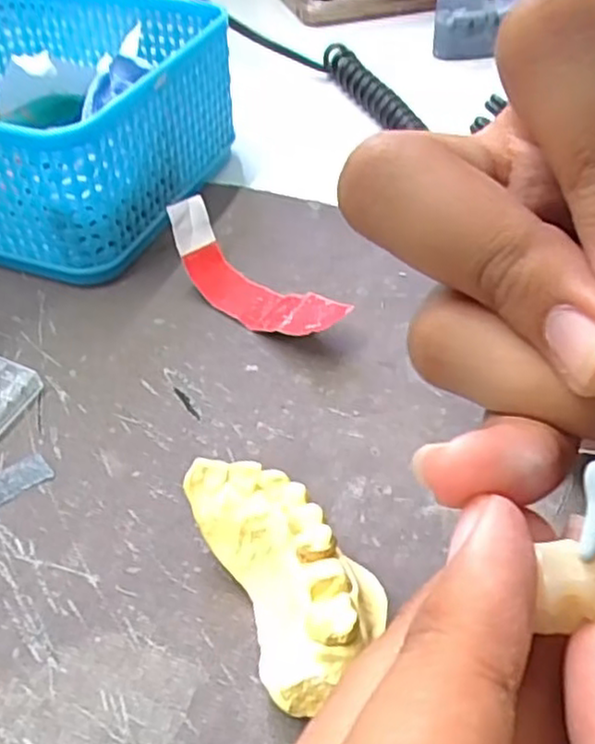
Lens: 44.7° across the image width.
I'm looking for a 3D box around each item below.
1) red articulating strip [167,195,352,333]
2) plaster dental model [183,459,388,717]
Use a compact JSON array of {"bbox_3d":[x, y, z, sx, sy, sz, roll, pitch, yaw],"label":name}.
[{"bbox_3d":[-0.017,-0.037,0.266,0.069,0.028,0.025,28,52,24],"label":"red articulating strip"},{"bbox_3d":[-0.002,0.050,0.184,0.034,0.026,0.066,-18,49,-17],"label":"plaster dental model"}]

